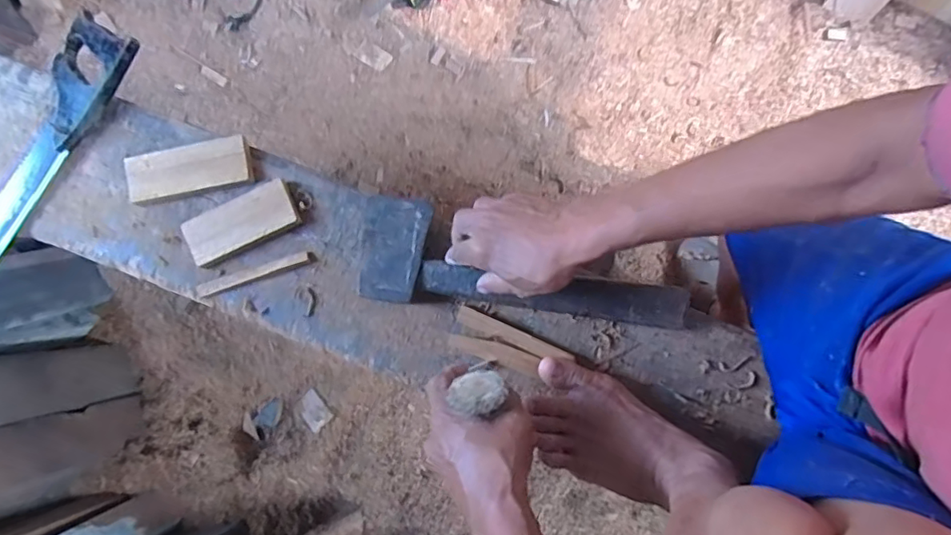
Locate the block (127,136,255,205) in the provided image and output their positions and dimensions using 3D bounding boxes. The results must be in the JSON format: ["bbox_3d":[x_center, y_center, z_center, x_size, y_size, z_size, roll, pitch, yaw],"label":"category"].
[{"bbox_3d":[-0.331,-0.114,0.675,0.144,0.024,0.058,-11,79,-1],"label":"block"}]

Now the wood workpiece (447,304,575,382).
[{"bbox_3d":[0.035,0.080,0.601,0.122,0.013,0.042,19,80,9],"label":"wood workpiece"}]

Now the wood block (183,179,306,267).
[{"bbox_3d":[-0.263,-0.050,0.657,0.129,0.022,0.055,-24,79,-4],"label":"wood block"}]

